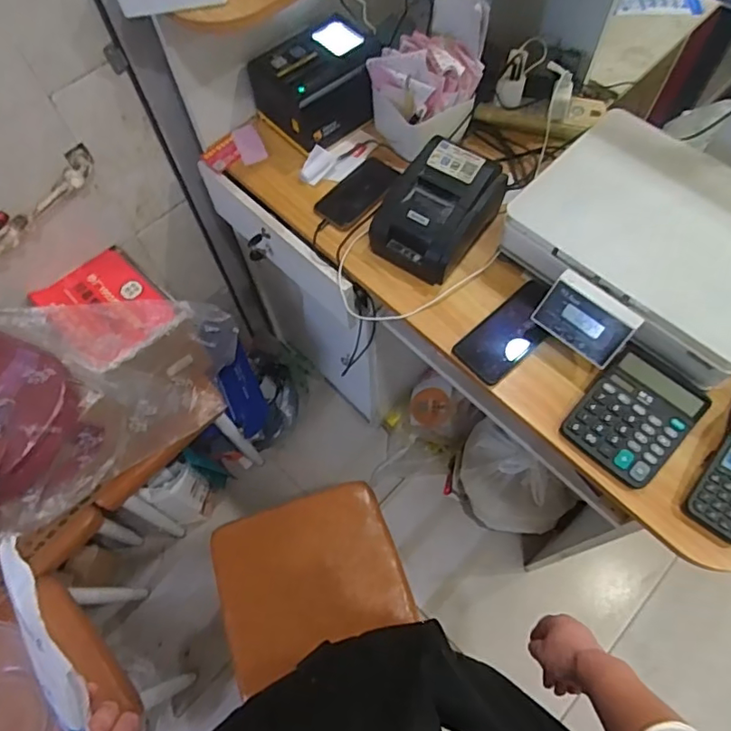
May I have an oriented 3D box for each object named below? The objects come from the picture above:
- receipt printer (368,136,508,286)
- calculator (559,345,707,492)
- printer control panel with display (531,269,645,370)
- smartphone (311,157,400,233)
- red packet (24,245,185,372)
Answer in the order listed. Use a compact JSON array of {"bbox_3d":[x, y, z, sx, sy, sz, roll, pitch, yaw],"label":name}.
[{"bbox_3d":[0.102,-0.225,0.777,0.129,0.093,0.174,33,70,16],"label":"receipt printer"},{"bbox_3d":[0.329,0.060,0.669,0.118,0.039,0.145,38,71,17],"label":"calculator"},{"bbox_3d":[0.274,-0.058,0.684,0.109,0.079,0.022,40,33,19],"label":"printer control panel with display"},{"bbox_3d":[-0.008,-0.274,0.870,0.075,0.015,0.154,33,70,16],"label":"smartphone"},{"bbox_3d":[-0.441,-0.102,0.939,0.221,0.031,0.170,39,67,22],"label":"red packet"}]

